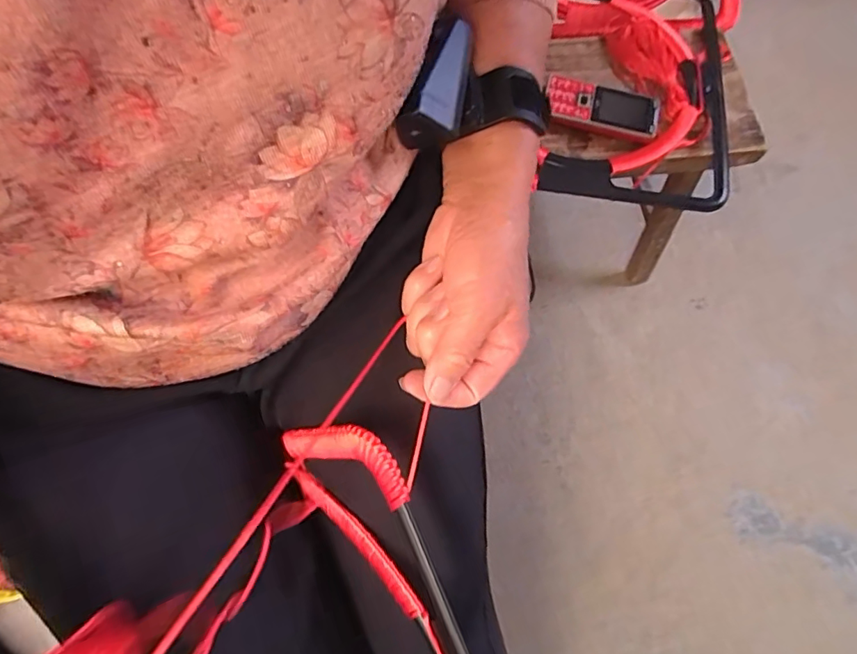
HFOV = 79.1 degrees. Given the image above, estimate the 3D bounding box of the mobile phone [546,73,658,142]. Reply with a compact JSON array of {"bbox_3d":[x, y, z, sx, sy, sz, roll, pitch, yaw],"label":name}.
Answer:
[{"bbox_3d":[0.198,-0.250,0.595,0.122,0.020,0.057,12,73,-1],"label":"mobile phone"}]

